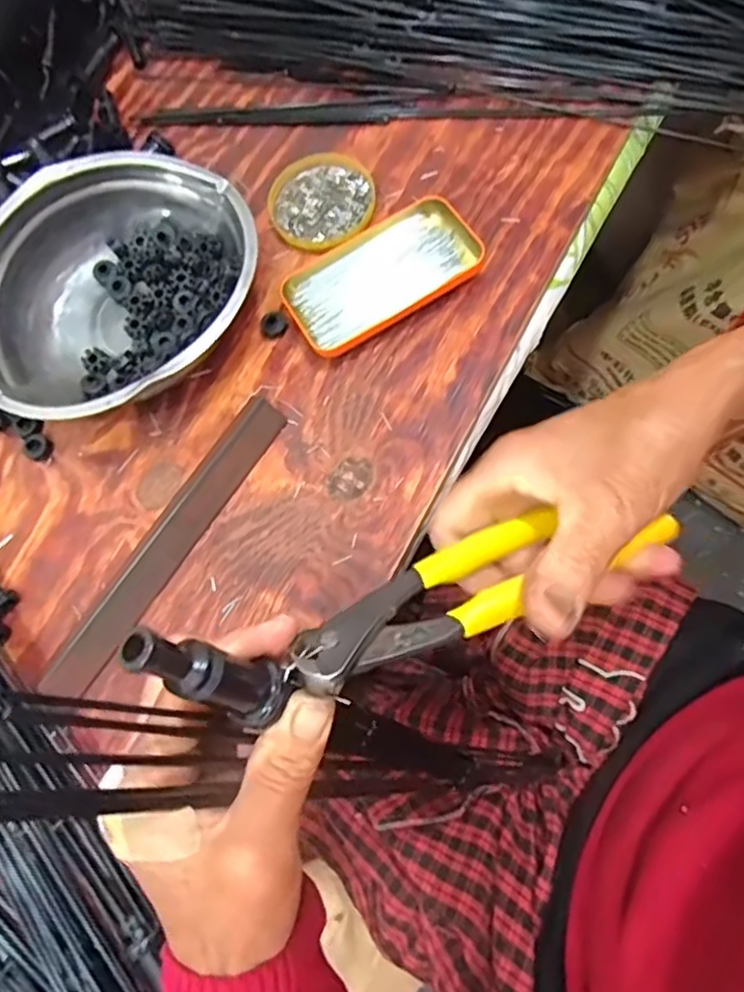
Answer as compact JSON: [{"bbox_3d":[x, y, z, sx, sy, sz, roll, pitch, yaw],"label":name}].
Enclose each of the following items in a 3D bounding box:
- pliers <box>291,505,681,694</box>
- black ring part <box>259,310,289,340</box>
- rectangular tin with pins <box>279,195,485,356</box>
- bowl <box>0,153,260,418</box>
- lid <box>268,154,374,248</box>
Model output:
[{"bbox_3d":[0.045,0.033,0.259,0.161,0.026,0.036,-22,73,-22],"label":"pliers"},{"bbox_3d":[-0.073,-0.128,0.486,0.020,0.009,0.018,-22,71,0],"label":"black ring part"},{"bbox_3d":[0.004,-0.166,0.482,0.142,0.021,0.077,-30,71,-3],"label":"rectangular tin with pins"},{"bbox_3d":[-0.185,-0.143,0.472,0.203,0.056,0.190,-2,72,7],"label":"bowl"},{"bbox_3d":[-0.041,-0.232,0.513,0.084,0.009,0.081,-2,72,7],"label":"lid"}]

